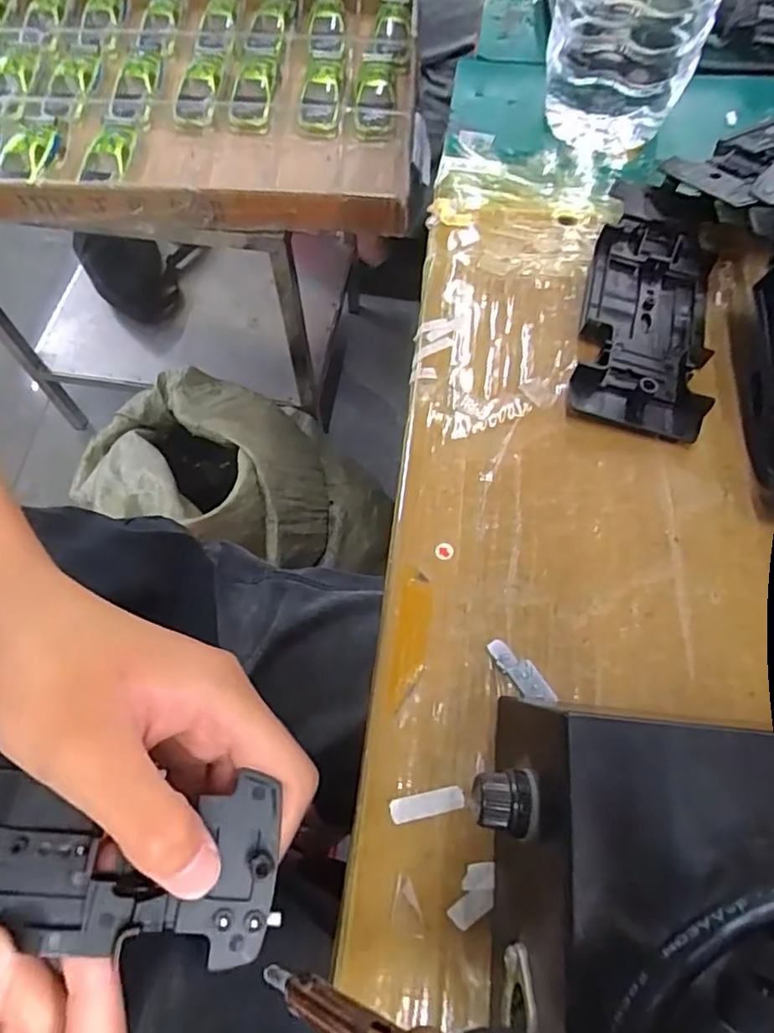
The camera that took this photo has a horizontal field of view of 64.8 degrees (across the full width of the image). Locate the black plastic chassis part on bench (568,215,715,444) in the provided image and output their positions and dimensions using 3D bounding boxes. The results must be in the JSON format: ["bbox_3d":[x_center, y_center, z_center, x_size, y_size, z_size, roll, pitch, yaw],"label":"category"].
[{"bbox_3d":[0.100,-0.076,0.234,0.045,0.012,0.100,14,65,7],"label":"black plastic chassis part on bench"}]

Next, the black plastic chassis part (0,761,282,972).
[{"bbox_3d":[-0.093,0.089,0.162,0.125,0.007,0.043,9,64,-6],"label":"black plastic chassis part"}]

